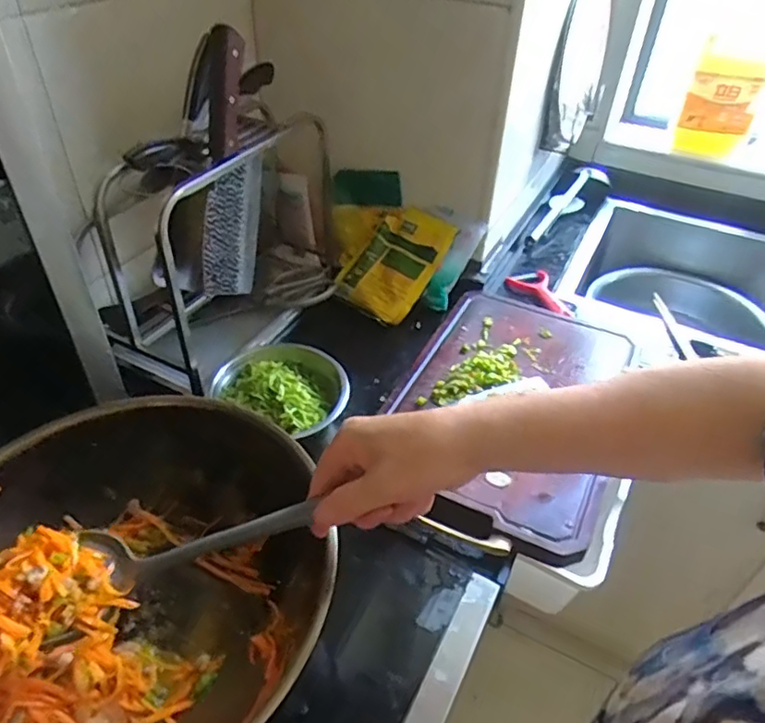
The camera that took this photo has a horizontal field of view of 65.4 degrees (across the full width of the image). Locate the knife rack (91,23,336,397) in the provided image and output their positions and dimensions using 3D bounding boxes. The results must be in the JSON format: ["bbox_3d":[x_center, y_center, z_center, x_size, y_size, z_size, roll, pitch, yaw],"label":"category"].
[{"bbox_3d":[-0.197,-0.192,0.757,0.153,0.362,0.343,24,46,22],"label":"knife rack"}]

